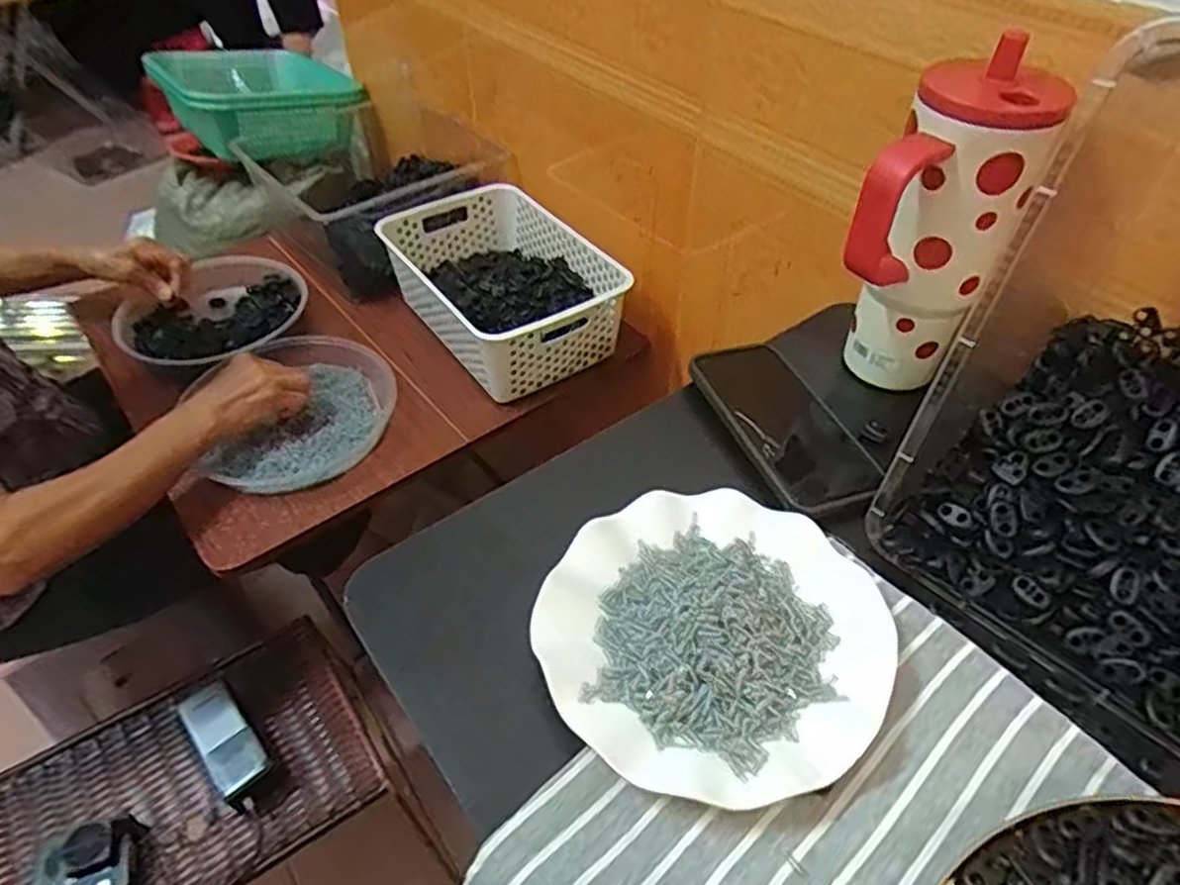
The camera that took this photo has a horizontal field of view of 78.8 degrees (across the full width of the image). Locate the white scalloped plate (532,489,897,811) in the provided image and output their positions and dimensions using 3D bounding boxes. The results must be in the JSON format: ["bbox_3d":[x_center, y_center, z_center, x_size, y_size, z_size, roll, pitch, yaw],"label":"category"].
[{"bbox_3d":[0.067,0.103,0.394,0.176,0.026,0.173,0,47,0],"label":"white scalloped plate"}]

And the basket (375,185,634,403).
[{"bbox_3d":[-0.112,-0.203,0.912,0.210,0.095,0.324,-25,51,-21],"label":"basket"}]

